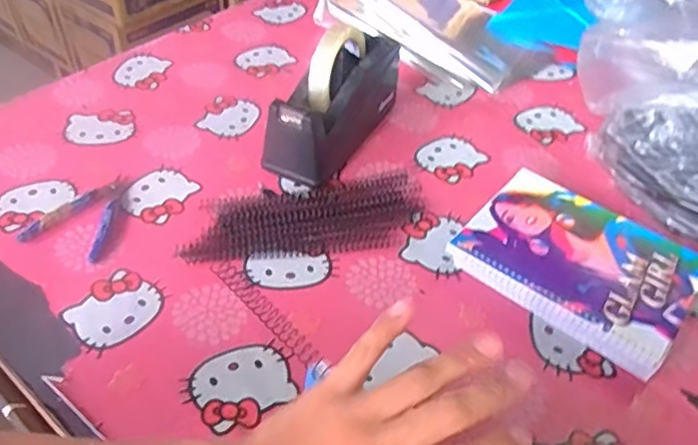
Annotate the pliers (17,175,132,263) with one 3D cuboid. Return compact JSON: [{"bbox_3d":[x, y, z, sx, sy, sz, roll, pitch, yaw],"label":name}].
[{"bbox_3d":[-0.261,-0.011,0.626,0.083,0.005,0.112,13,45,10],"label":"pliers"}]

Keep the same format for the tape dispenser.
[{"bbox_3d":[-0.013,-0.143,0.698,0.074,0.111,0.203,23,48,19],"label":"tape dispenser"}]

